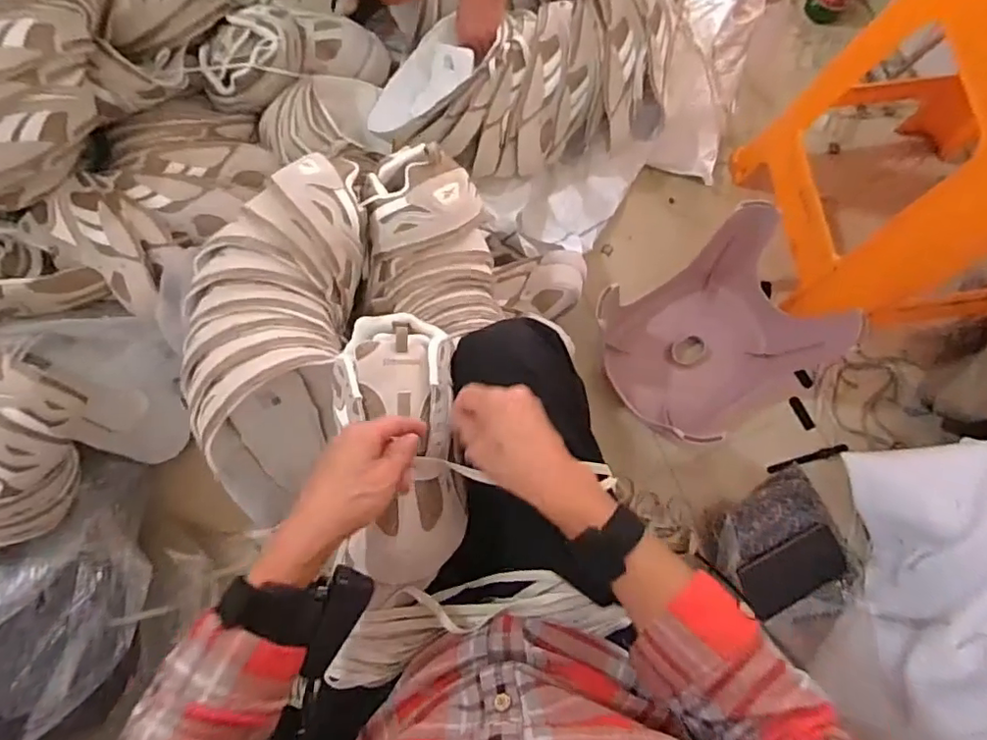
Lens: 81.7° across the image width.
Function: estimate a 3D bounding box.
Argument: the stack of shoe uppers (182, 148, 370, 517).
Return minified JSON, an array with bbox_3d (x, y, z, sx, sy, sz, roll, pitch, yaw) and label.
[{"bbox_3d":[-0.252,-0.051,0.625,0.177,0.100,0.368,6,78,1],"label":"stack of shoe uppers"}]

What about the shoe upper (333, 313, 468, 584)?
[{"bbox_3d":[-0.091,0.060,0.518,0.112,0.066,0.238,-7,81,-2],"label":"shoe upper"}]

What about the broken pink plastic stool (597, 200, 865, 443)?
[{"bbox_3d":[0.351,-0.059,0.879,0.347,0.184,0.266,-32,80,-7],"label":"broken pink plastic stool"}]

